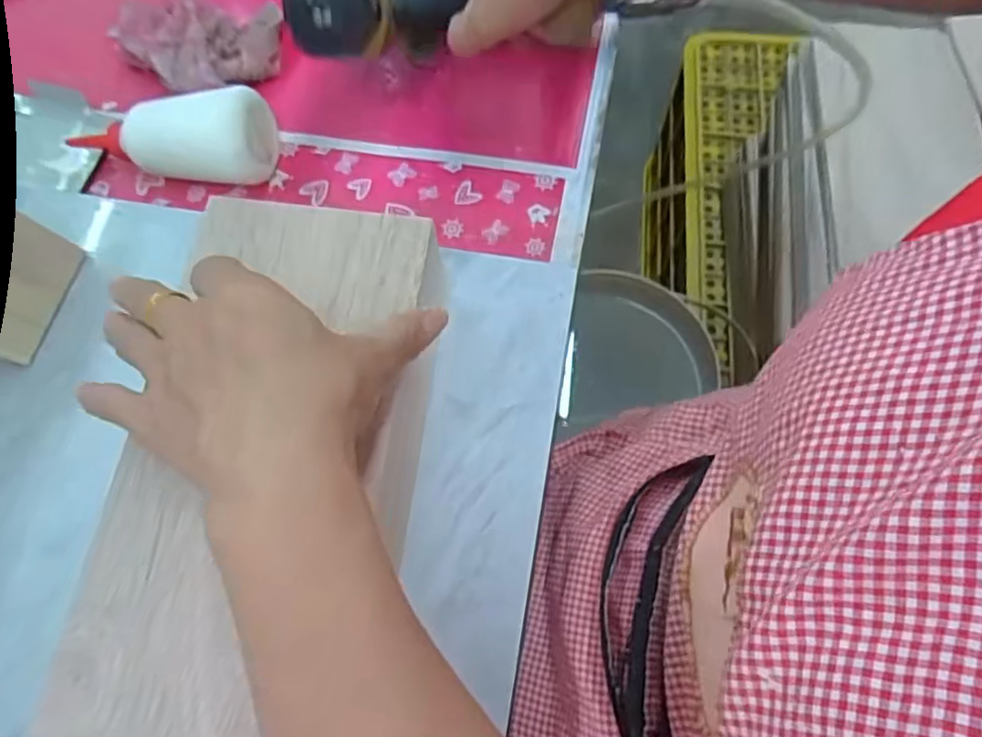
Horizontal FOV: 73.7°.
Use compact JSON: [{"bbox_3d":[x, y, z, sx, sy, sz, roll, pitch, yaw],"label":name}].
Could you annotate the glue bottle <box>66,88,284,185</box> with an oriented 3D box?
[{"bbox_3d":[-0.237,-0.171,0.471,0.167,0.048,0.051,6,69,4],"label":"glue bottle"}]

